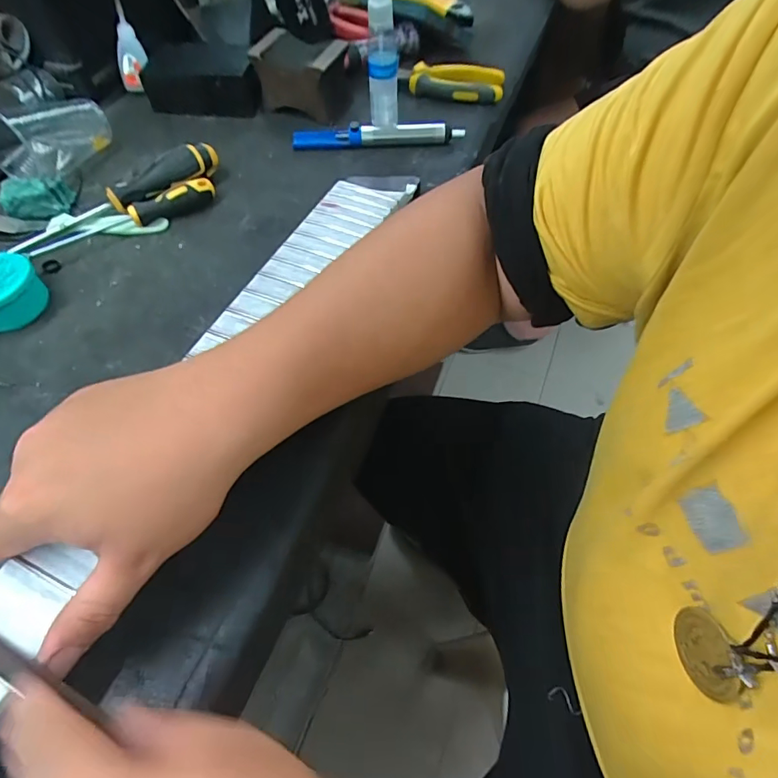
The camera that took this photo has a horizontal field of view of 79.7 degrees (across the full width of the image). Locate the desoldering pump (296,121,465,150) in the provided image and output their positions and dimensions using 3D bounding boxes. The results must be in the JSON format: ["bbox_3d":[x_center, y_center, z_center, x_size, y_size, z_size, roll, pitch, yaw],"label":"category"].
[{"bbox_3d":[-0.013,-0.267,0.489,0.176,0.025,0.018,1,58,1],"label":"desoldering pump"}]

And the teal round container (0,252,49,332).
[{"bbox_3d":[-0.309,-0.075,0.371,0.061,0.033,0.062,0,58,0],"label":"teal round container"}]

